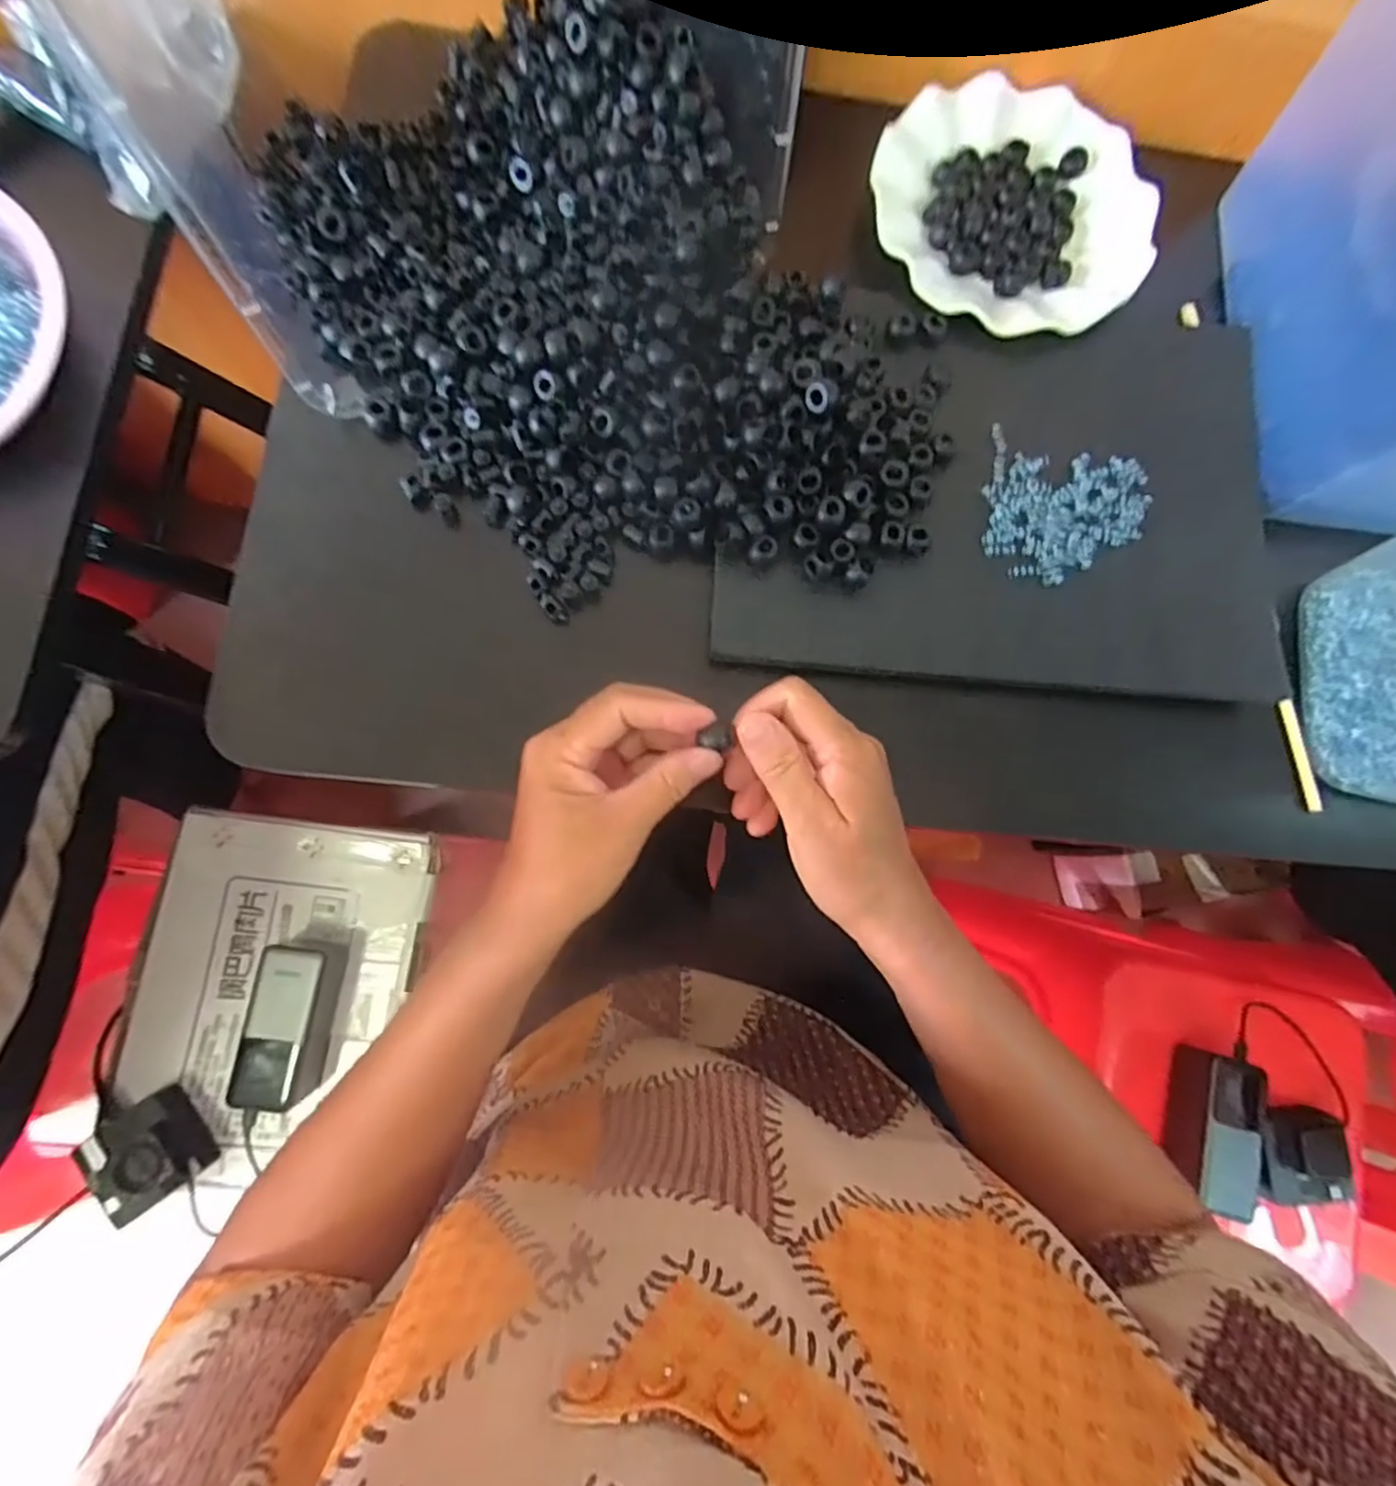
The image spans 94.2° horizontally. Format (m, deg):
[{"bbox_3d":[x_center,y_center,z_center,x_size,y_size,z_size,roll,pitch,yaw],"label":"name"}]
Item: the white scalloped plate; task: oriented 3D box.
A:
[{"bbox_3d":[0.205,-0.352,0.424,0.175,0.020,0.187,1,81,-4],"label":"white scalloped plate"}]

